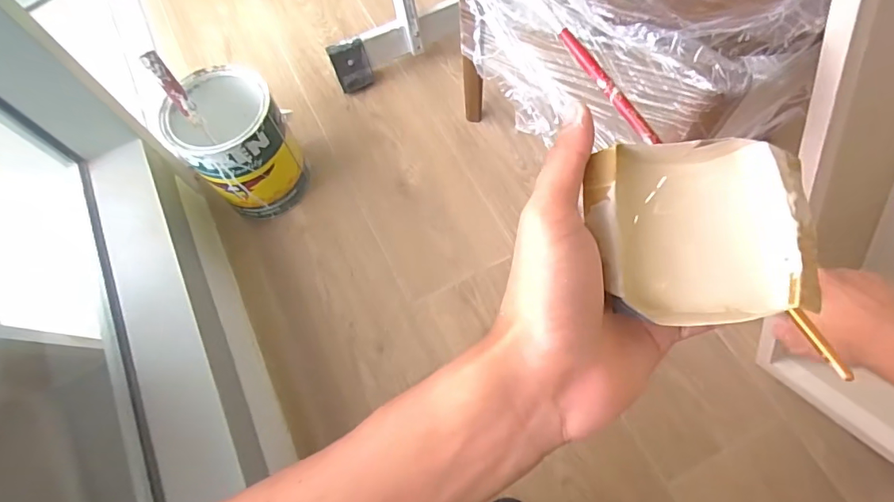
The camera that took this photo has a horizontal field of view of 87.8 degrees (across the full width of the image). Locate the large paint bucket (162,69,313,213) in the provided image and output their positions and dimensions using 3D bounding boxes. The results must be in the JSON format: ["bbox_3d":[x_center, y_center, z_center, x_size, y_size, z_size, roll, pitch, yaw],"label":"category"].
[{"bbox_3d":[-0.342,-0.175,0.790,0.158,0.203,0.166,-37,70,-12],"label":"large paint bucket"}]

